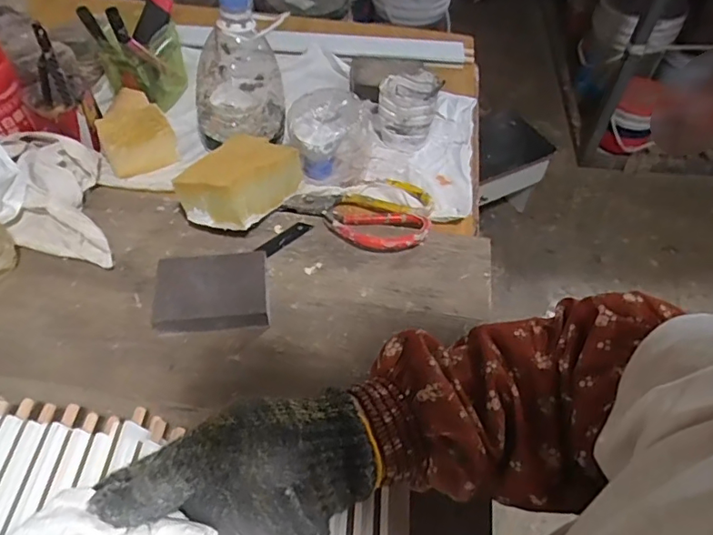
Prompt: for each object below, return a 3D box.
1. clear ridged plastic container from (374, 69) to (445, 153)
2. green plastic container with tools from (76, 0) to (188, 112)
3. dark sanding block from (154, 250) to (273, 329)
[{"bbox_3d":[0.060,-0.188,0.635,0.071,0.073,0.065,2,53,1],"label":"clear ridged plastic container"},{"bbox_3d":[-0.263,-0.268,0.644,0.077,0.124,0.093,7,53,5],"label":"green plastic container with tools"},{"bbox_3d":[-0.132,0.025,0.481,0.099,0.031,0.073,-6,53,-6],"label":"dark sanding block"}]

